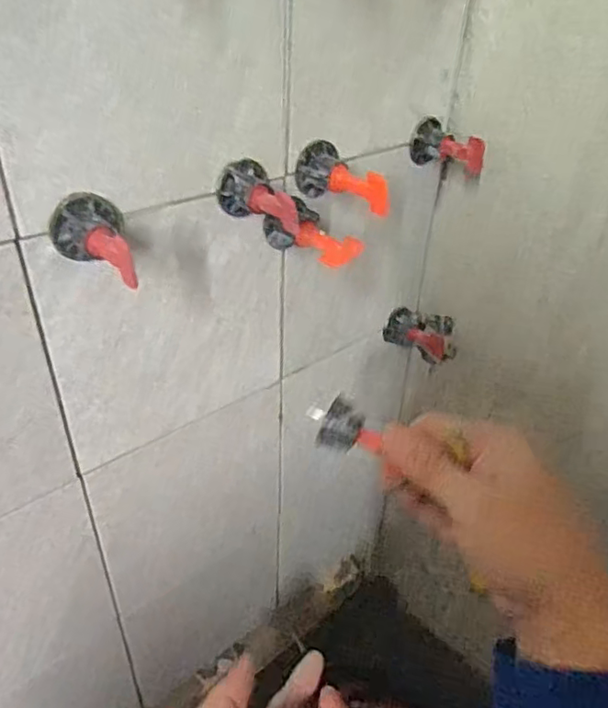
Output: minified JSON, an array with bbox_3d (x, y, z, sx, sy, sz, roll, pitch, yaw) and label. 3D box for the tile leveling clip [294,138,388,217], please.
[{"bbox_3d":[0.020,-0.098,0.334,0.031,0.029,0.055,-16,39,-25],"label":"tile leveling clip"}]

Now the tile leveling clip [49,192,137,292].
[{"bbox_3d":[-0.094,-0.050,0.261,0.032,0.029,0.049,-11,37,-20],"label":"tile leveling clip"}]

